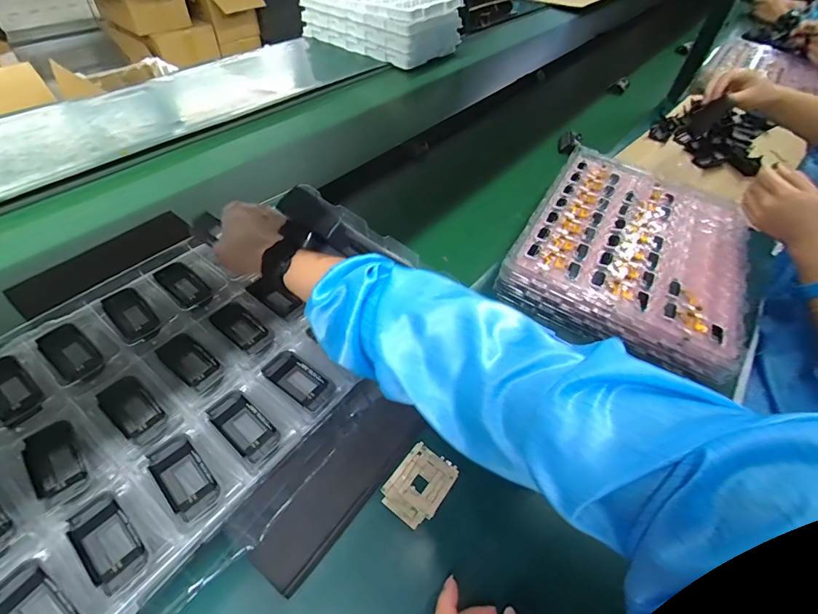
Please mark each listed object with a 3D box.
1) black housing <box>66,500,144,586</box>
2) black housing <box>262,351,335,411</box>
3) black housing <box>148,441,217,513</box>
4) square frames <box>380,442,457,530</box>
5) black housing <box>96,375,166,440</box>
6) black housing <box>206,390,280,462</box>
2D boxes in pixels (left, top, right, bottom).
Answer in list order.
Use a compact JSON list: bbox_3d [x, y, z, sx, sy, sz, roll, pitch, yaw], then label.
[{"bbox_3d":[-0.221,0.172,0.297,0.049,0.006,0.033,37,56,24],"label":"black housing"},{"bbox_3d":[-0.113,0.074,0.420,0.075,0.010,0.039,31,54,21],"label":"black housing"},{"bbox_3d":[-0.182,0.137,0.329,0.034,0.007,0.048,-35,60,-30],"label":"black housing"},{"bbox_3d":[0.011,0.181,0.415,0.054,0.005,0.073,33,54,22],"label":"square frames"},{"bbox_3d":[-0.265,0.094,0.388,0.065,0.011,0.037,34,54,23],"label":"black housing"},{"bbox_3d":[-0.146,0.104,0.361,0.069,0.005,0.034,34,55,23],"label":"black housing"}]

